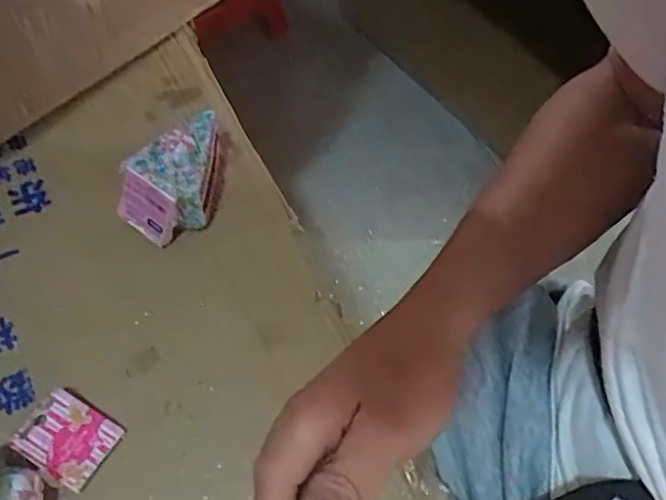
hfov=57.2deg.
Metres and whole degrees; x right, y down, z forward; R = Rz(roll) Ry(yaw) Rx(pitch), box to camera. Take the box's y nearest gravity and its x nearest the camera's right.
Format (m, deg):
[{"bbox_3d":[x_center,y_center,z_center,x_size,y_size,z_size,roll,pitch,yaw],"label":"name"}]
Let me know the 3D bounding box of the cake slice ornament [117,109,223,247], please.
[{"bbox_3d":[-0.118,-0.056,0.475,0.100,0.059,0.063,-34,68,-20],"label":"cake slice ornament"}]

